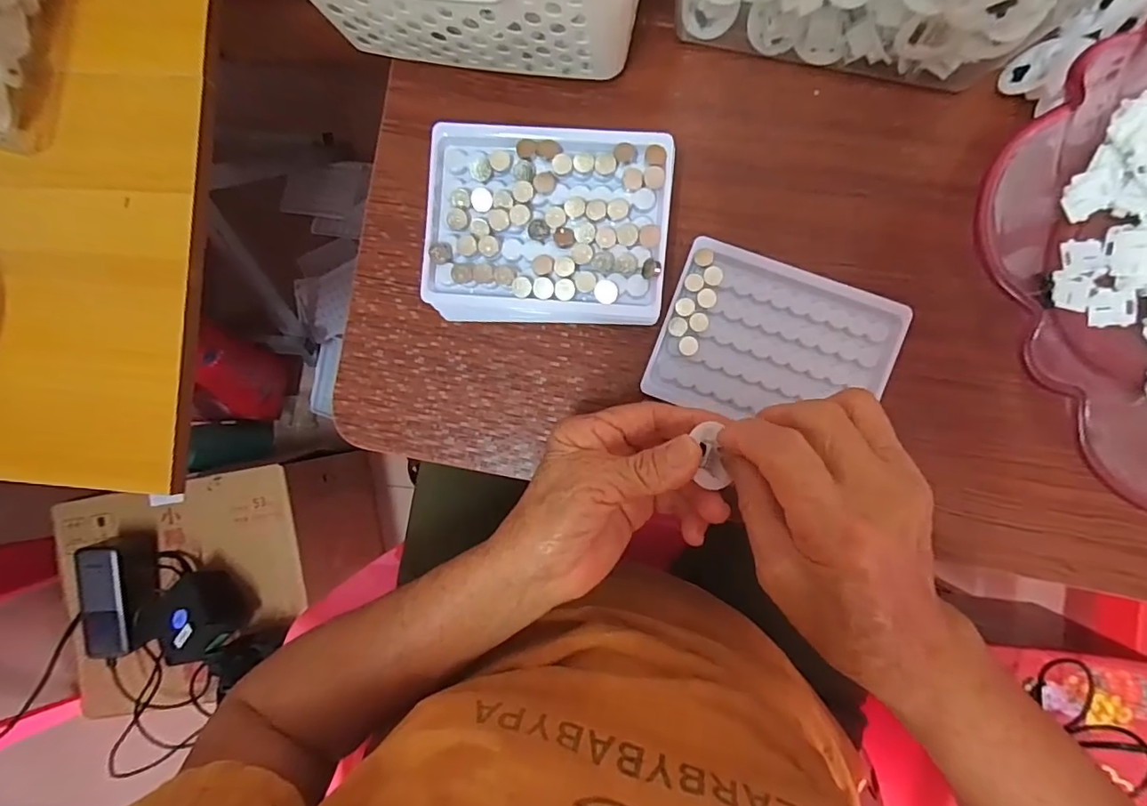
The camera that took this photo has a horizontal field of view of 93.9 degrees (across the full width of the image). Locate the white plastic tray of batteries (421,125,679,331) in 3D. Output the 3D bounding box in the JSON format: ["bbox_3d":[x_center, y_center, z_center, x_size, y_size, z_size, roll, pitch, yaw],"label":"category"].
[{"bbox_3d":[-0.015,-0.096,0.291,0.129,0.011,0.104,6,91,5],"label":"white plastic tray of batteries"}]

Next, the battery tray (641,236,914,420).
[{"bbox_3d":[0.117,-0.032,0.315,0.129,0.014,0.095,20,92,4],"label":"battery tray"}]

